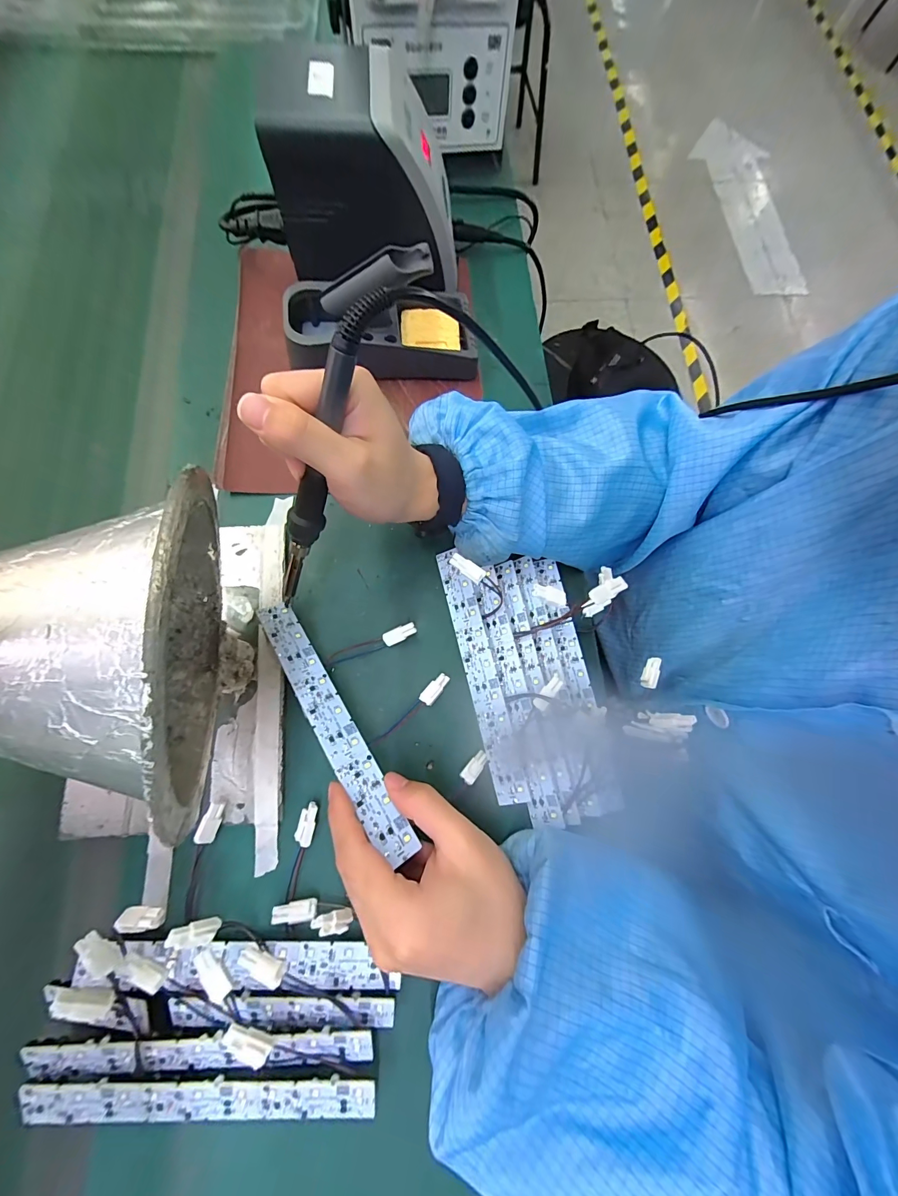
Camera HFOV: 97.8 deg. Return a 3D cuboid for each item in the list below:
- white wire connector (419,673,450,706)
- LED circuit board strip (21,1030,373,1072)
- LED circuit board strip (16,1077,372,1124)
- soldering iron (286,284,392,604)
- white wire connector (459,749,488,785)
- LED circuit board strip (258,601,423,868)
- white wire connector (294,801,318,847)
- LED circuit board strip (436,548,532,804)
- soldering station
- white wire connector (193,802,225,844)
[{"bbox_3d":[-0.011,0.068,0.296,0.011,0.007,0.026,38,77,8],"label":"white wire connector"},{"bbox_3d":[-0.140,0.259,0.221,0.187,0.008,0.019,1,75,-2],"label":"LED circuit board strip"},{"bbox_3d":[-0.138,0.280,0.219,0.189,0.006,0.018,2,81,-2],"label":"LED circuit board strip"},{"bbox_3d":[-0.077,-0.069,0.227,0.021,0.195,0.024,41,42,9],"label":"soldering iron"},{"bbox_3d":[0.019,0.120,0.280,0.010,0.005,0.026,43,48,9],"label":"white wire connector"},{"bbox_3d":[-0.080,0.078,0.257,0.025,0.004,0.188,-21,62,-35],"label":"LED circuit board strip"},{"bbox_3d":[-0.095,0.152,0.265,0.011,0.014,0.026,13,75,1],"label":"white wire connector"},{"bbox_3d":[0.025,0.053,0.298,0.025,0.009,0.187,-18,76,16],"label":"LED circuit board strip"},{"bbox_3d":[-0.065,-0.310,0.332,0.160,0.121,0.195,-6,75,-4],"label":"soldering station"},{"bbox_3d":[-0.156,0.149,0.259,0.012,0.013,0.024,17,75,3],"label":"white wire connector"}]

